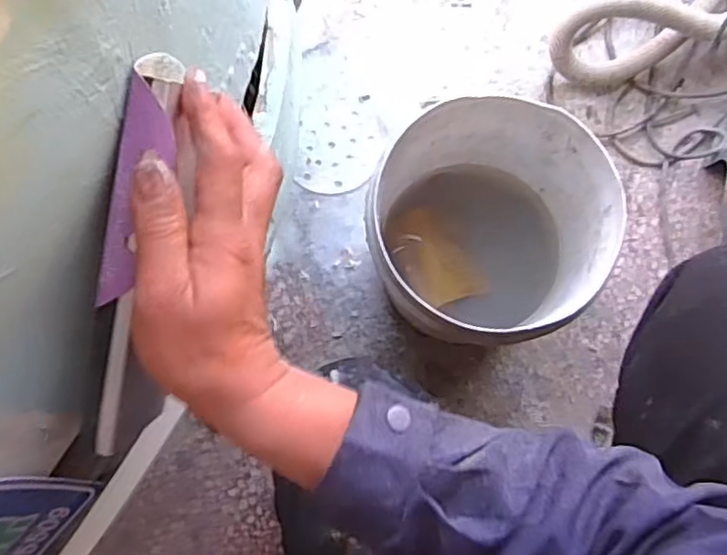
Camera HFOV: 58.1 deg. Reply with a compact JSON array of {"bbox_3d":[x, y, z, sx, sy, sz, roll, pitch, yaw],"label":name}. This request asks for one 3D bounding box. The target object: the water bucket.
[{"bbox_3d":[0.140,-0.042,0.813,0.249,0.292,0.257,0,78,0],"label":"water bucket"}]

